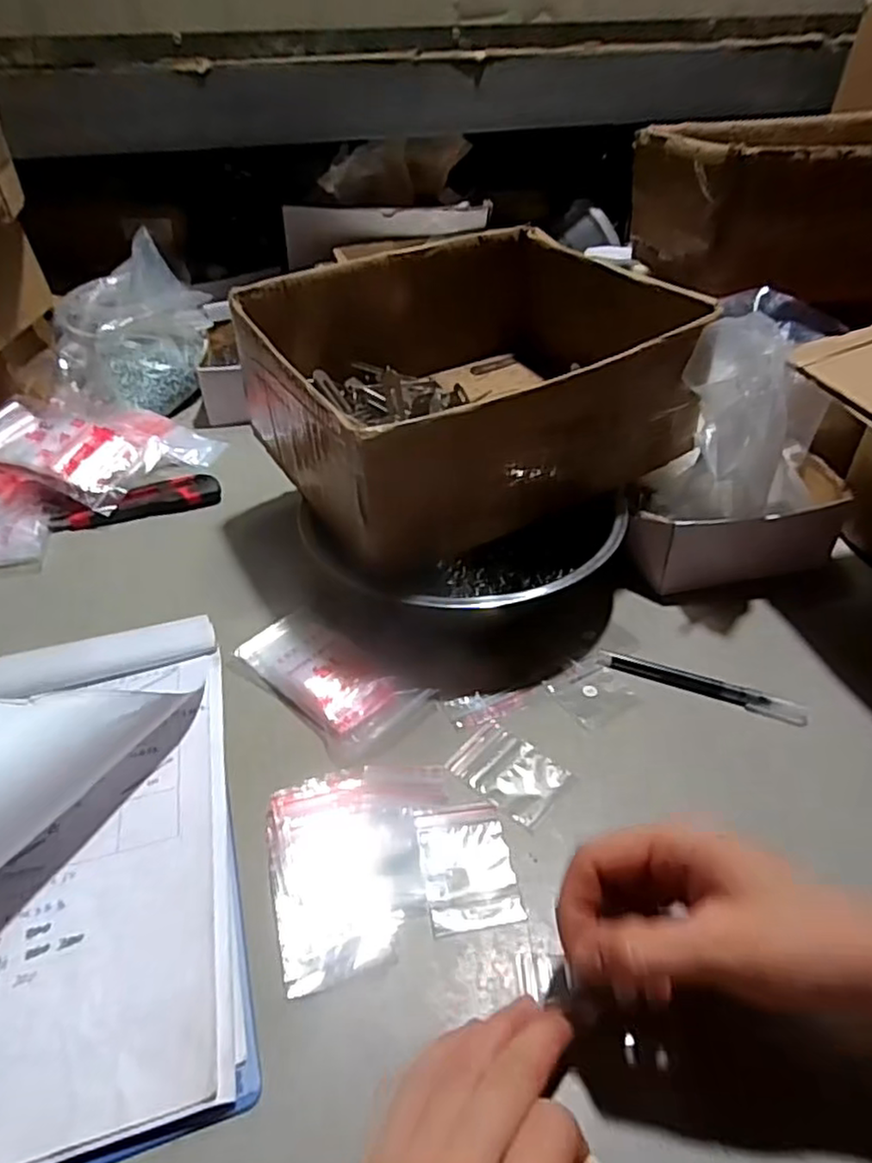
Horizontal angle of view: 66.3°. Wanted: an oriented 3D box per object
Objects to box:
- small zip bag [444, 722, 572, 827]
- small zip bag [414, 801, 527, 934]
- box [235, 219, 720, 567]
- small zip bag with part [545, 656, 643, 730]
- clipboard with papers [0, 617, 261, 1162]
[{"bbox_3d":[0.047,0.119,0.422,0.066,0.004,0.047,29,48,32],"label":"small zip bag"},{"bbox_3d":[0.018,0.159,0.378,0.050,0.006,0.071,-7,39,-7],"label":"small zip bag"},{"bbox_3d":[0.017,-0.167,0.551,0.302,0.142,0.274,-23,44,-23],"label":"box"},{"bbox_3d":[0.110,0.077,0.471,0.050,0.005,0.049,-23,44,-25],"label":"small zip bag with part"},{"bbox_3d":[-0.232,0.116,0.347,0.225,0.105,0.310,-11,40,-13],"label":"clipboard with papers"}]

